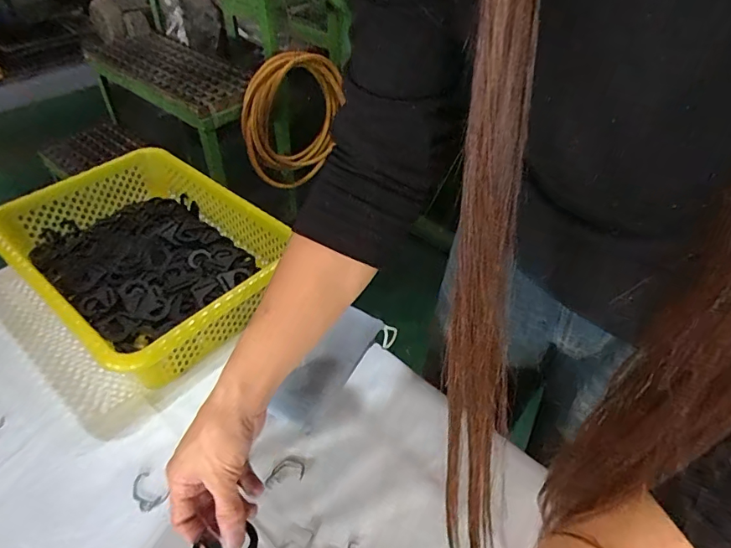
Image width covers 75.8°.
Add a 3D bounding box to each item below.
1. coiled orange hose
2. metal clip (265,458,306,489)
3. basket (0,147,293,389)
[{"bbox_3d":[-0.207,-0.452,1.413,0.340,0.403,0.050,-31,53,-28],"label":"coiled orange hose"},{"bbox_3d":[-0.079,0.192,0.456,0.038,0.004,0.023,-10,46,-13],"label":"metal clip"},{"bbox_3d":[-0.279,-0.022,0.609,0.339,0.094,0.248,32,51,26],"label":"basket"}]

